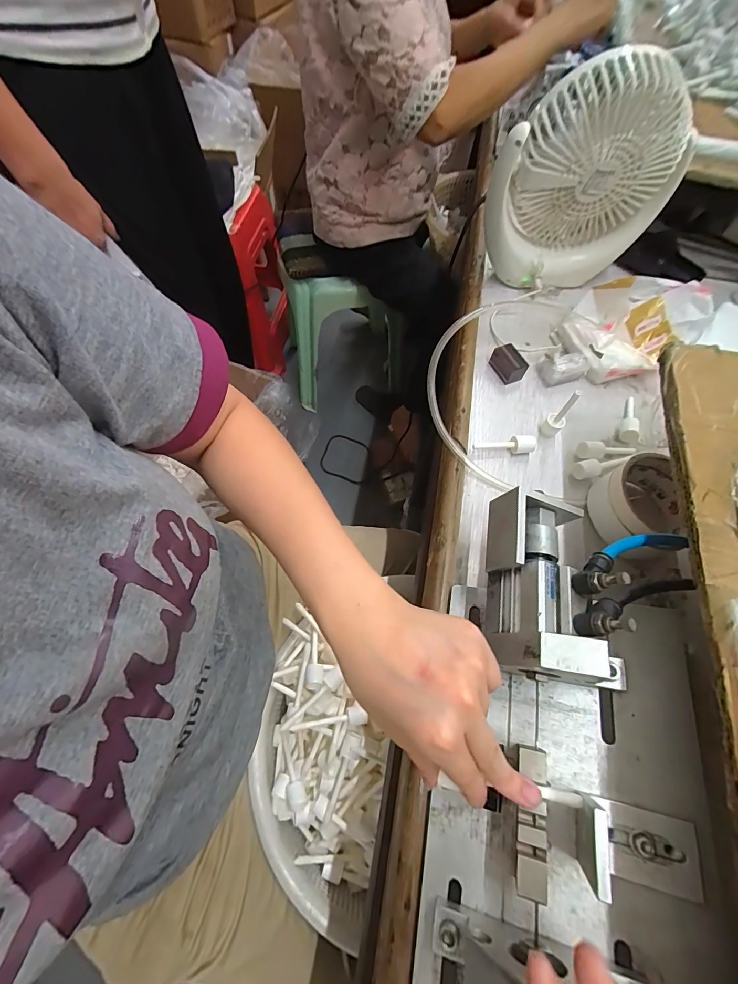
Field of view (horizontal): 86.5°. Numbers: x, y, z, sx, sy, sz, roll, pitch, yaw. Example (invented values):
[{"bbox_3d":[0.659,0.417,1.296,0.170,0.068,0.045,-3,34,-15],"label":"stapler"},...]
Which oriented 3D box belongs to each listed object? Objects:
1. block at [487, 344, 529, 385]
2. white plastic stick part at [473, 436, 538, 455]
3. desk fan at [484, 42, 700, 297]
[{"bbox_3d":[0.161,-0.149,0.456,0.024,0.024,0.043,-23,66,-12],"label":"block"},{"bbox_3d":[0.142,-0.049,0.412,0.064,0.017,0.015,4,63,1],"label":"white plastic stick part"},{"bbox_3d":[0.240,-0.358,0.453,0.197,0.199,0.102,5,63,1],"label":"desk fan"}]

